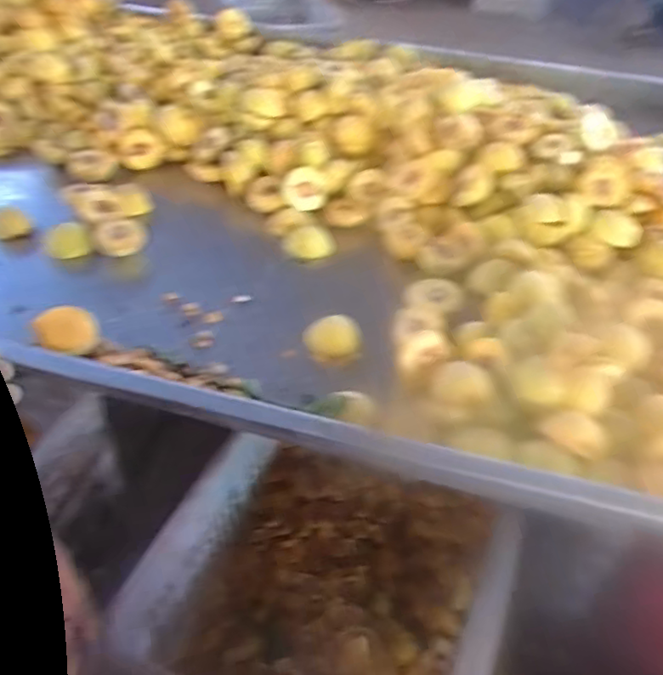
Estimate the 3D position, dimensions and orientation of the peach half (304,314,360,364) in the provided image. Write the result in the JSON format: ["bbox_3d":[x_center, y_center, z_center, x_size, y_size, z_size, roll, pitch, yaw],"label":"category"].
[{"bbox_3d":[0.002,0.003,0.752,0.065,0.022,0.059,1,43,-2],"label":"peach half"}]

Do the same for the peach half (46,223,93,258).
[{"bbox_3d":[-0.348,-0.126,0.848,0.055,0.029,0.052,-17,46,-20],"label":"peach half"}]

